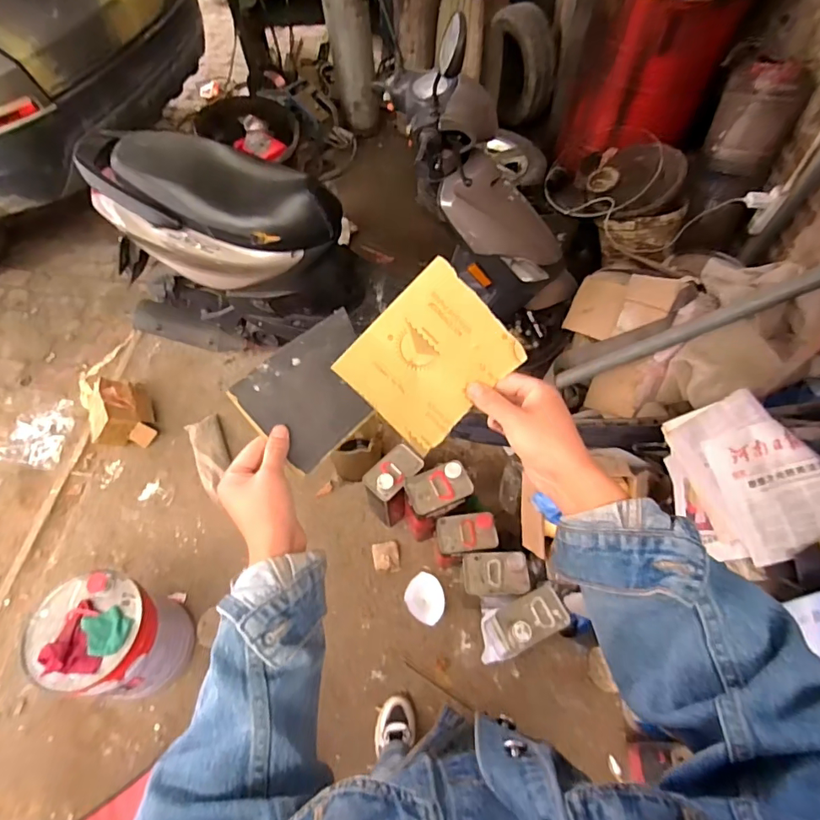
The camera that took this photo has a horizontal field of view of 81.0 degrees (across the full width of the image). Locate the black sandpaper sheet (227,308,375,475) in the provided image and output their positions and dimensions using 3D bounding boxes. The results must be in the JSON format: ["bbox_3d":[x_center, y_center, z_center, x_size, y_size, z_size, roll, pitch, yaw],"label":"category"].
[{"bbox_3d":[-0.093,-0.017,0.483,0.133,0.017,0.107,-41,102,-15],"label":"black sandpaper sheet"}]

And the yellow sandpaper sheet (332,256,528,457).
[{"bbox_3d":[0.019,-0.044,0.427,0.130,0.019,0.115,-45,100,5],"label":"yellow sandpaper sheet"}]

